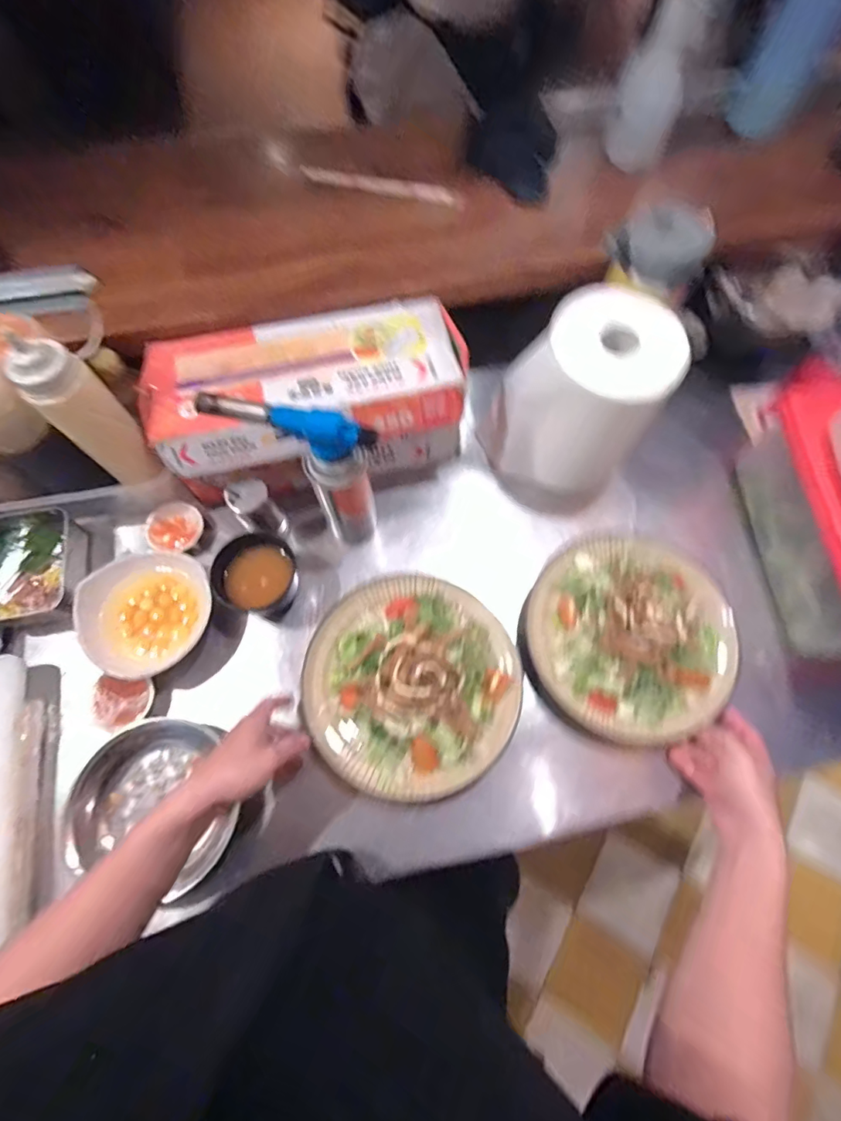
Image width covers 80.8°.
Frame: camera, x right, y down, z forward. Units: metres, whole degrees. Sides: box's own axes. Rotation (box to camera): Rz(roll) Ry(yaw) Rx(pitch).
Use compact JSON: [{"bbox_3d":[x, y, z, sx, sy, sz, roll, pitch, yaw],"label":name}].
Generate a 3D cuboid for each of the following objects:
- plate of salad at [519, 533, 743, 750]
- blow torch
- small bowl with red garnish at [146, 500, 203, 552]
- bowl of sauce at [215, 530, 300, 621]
[{"bbox_3d":[0.246,0.081,0.570,0.236,0.058,0.235,0,70,0],"label":"plate of salad"},{"bbox_3d":[-0.126,-0.100,0.556,0.156,0.221,0.062,20,71,7],"label":"blow torch"},{"bbox_3d":[-0.318,-0.044,0.640,0.066,0.028,0.063,0,70,0],"label":"small bowl with red garnish"},{"bbox_3d":[-0.196,0.020,0.604,0.093,0.055,0.091,18,71,6],"label":"bowl of sauce"}]

